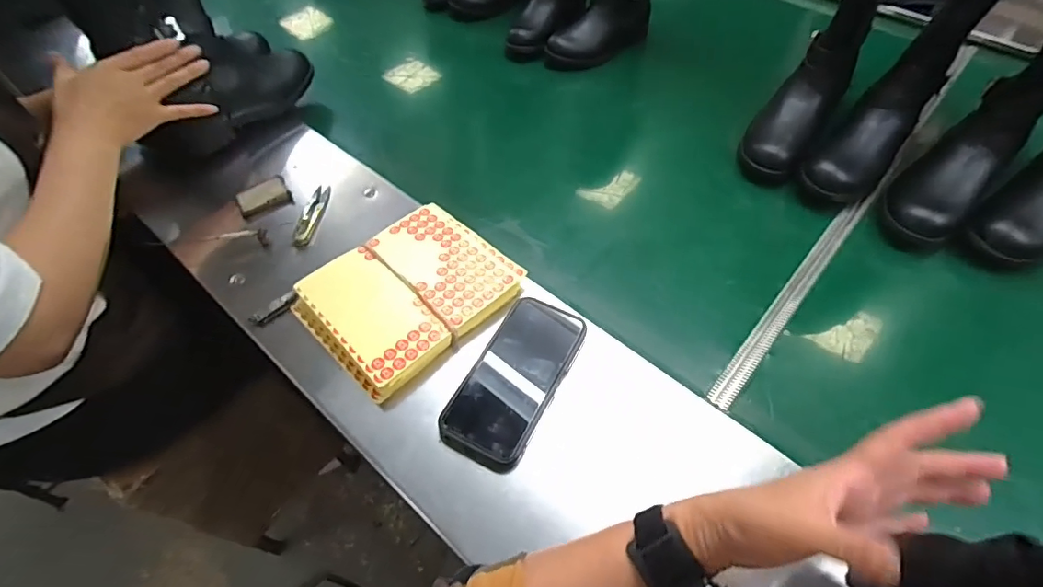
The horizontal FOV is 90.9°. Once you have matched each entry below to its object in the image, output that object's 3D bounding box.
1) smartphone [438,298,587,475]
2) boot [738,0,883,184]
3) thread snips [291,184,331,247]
[{"bbox_3d":[-0.007,0.075,0.480,0.080,0.014,0.166,24,61,16],"label":"smartphone"},{"bbox_3d":[0.378,-0.310,0.606,0.089,0.339,0.236,28,62,18],"label":"boot"},{"bbox_3d":[-0.255,-0.095,0.623,0.021,0.011,0.098,5,57,4],"label":"thread snips"}]

